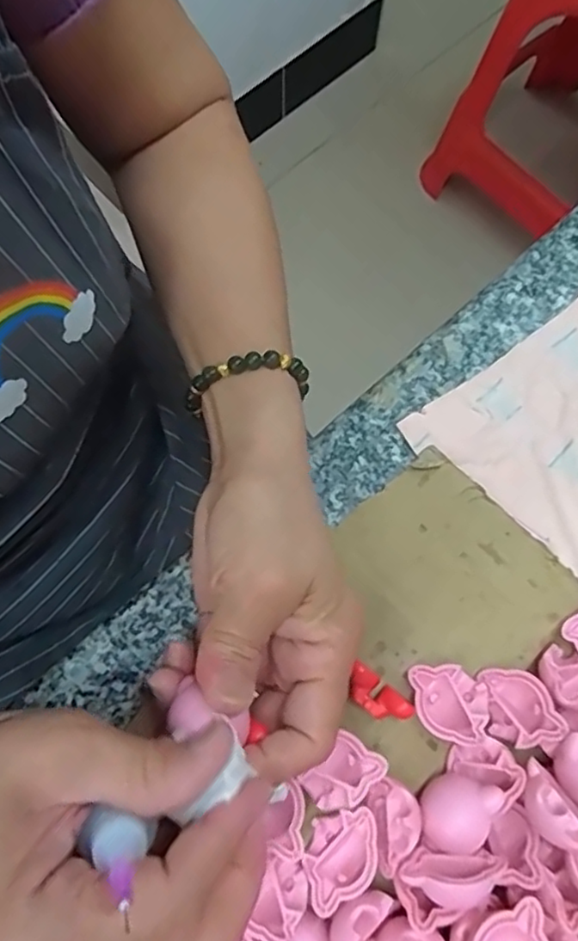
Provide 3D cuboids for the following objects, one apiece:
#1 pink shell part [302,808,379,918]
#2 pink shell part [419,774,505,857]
[{"bbox_3d":[0.021,0.149,0.239,0.036,0.009,0.020,-42,78,-12],"label":"pink shell part"},{"bbox_3d":[0.065,0.133,0.242,0.026,0.016,0.030,15,73,4],"label":"pink shell part"}]

